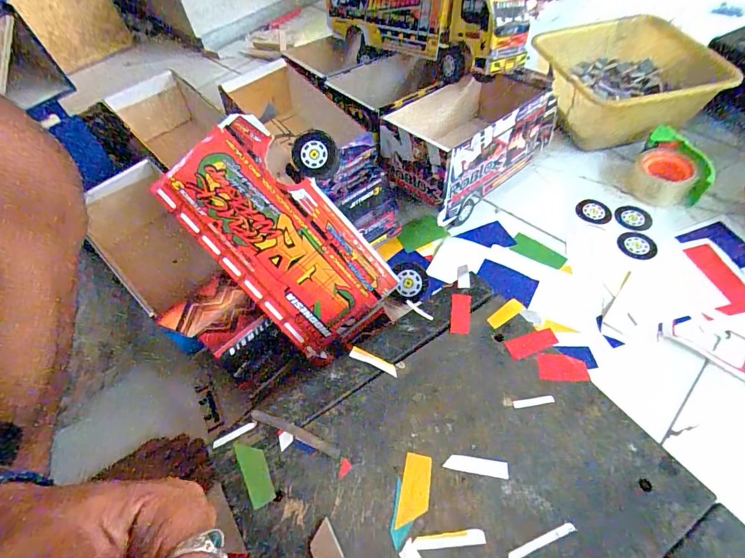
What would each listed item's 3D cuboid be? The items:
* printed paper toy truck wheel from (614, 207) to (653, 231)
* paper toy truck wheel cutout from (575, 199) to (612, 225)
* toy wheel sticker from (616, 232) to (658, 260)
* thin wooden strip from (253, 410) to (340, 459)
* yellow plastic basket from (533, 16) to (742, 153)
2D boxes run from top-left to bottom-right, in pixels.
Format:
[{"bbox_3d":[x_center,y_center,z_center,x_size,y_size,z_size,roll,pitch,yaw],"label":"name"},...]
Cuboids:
[{"bbox_3d":[0.430,-0.100,0.668,0.055,0.007,0.046,5,56,10],"label":"printed paper toy truck wheel"},{"bbox_3d":[0.373,-0.113,0.686,0.055,0.007,0.049,31,75,23],"label":"paper toy truck wheel cutout"},{"bbox_3d":[0.417,-0.054,0.639,0.056,0.004,0.051,25,61,22],"label":"toy wheel sticker"},{"bbox_3d":[-0.061,0.120,0.318,0.077,0.004,0.008,18,58,17],"label":"thin wooden strip"},{"bbox_3d":[0.461,-0.367,0.778,0.254,0.137,0.260,-14,54,-4],"label":"yellow plastic basket"}]

